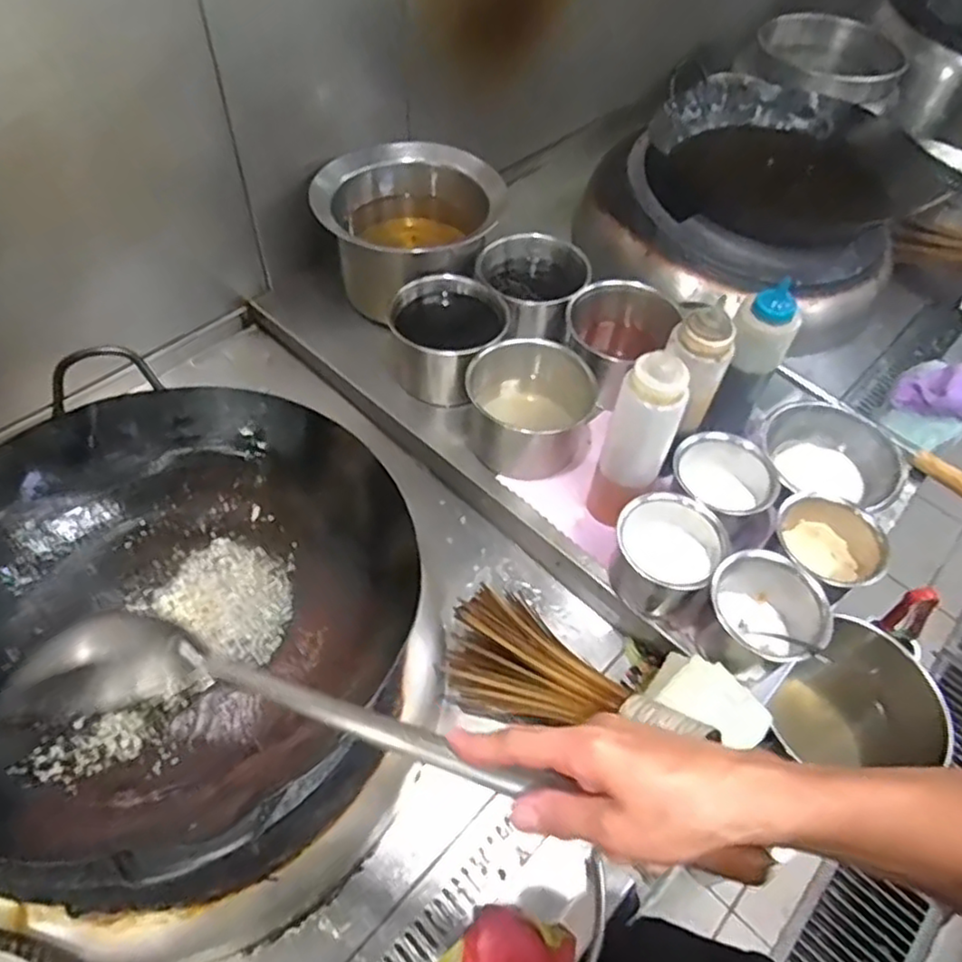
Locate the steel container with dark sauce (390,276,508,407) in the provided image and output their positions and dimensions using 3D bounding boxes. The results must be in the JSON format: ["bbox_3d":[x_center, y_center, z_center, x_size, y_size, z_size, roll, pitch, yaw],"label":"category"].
[{"bbox_3d":[-0.049,-0.195,0.930,0.157,0.129,0.143,23,56,14],"label":"steel container with dark sauce"}]

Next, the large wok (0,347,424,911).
[{"bbox_3d":[-0.282,0.124,0.618,0.415,0.148,0.441,16,54,9],"label":"large wok"}]

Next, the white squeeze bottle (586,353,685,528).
[{"bbox_3d":[0.166,-0.039,0.741,0.057,0.223,0.051,-20,57,-17],"label":"white squeeze bottle"}]

